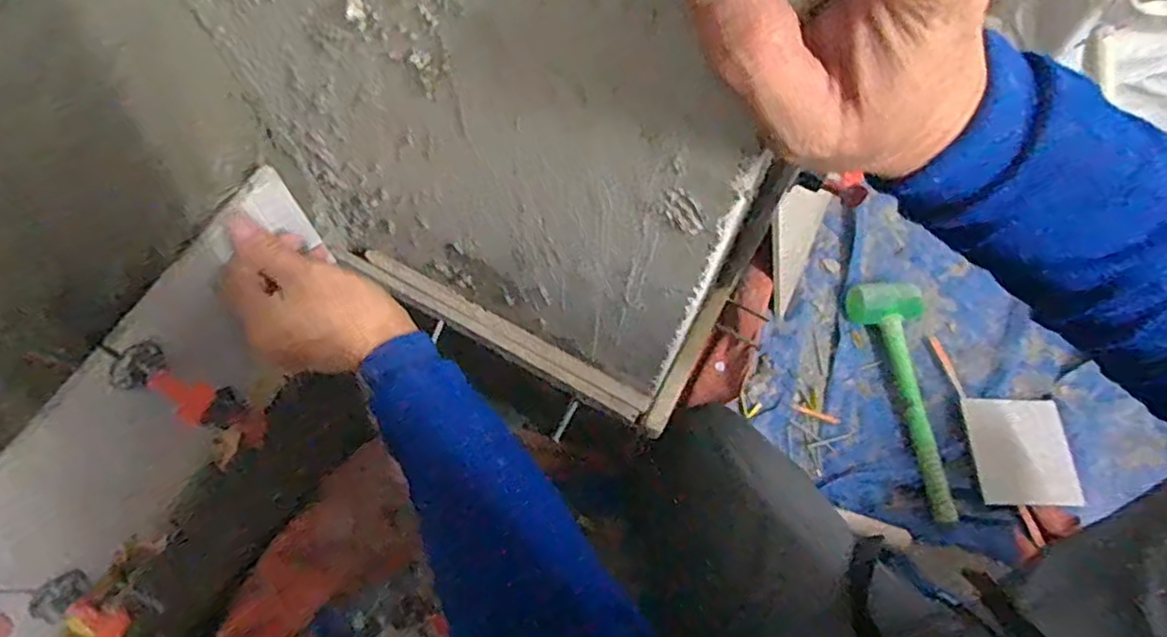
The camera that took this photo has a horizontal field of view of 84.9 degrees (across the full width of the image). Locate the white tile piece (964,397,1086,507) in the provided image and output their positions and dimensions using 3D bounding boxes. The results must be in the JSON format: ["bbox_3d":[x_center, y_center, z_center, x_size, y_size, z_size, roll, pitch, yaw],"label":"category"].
[{"bbox_3d":[0.611,0.184,0.890,0.120,0.010,0.146,-5,72,13],"label":"white tile piece"}]

